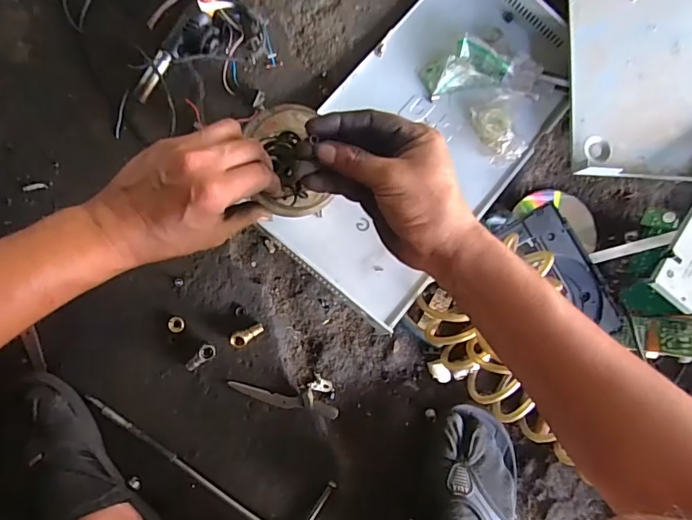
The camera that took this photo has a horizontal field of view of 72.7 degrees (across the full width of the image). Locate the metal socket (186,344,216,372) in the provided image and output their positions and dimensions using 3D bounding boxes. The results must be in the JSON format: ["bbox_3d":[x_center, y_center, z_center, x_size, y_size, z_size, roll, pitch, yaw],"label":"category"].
[{"bbox_3d":[-0.178,0.121,0.576,0.042,0.013,0.019,-42,91,-4],"label":"metal socket"}]

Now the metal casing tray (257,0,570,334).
[{"bbox_3d":[0.099,-0.153,0.586,0.236,0.044,0.433,41,86,-1],"label":"metal casing tray"}]

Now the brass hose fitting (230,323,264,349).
[{"bbox_3d":[-0.122,0.091,0.576,0.043,0.014,0.019,-37,90,-4],"label":"brass hose fitting"}]

